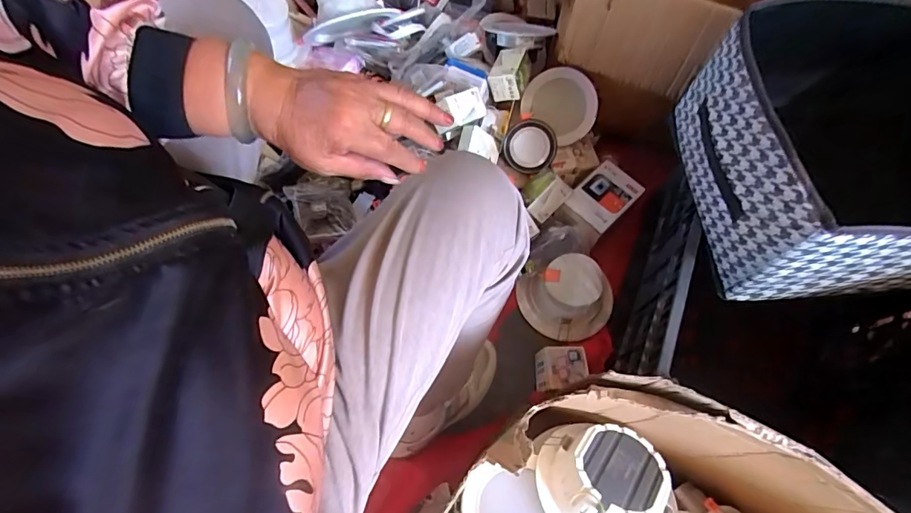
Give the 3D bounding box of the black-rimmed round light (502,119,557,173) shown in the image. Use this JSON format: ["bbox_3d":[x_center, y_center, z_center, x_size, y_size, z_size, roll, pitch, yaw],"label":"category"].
[{"bbox_3d":[0.131,-0.191,0.840,0.090,0.091,0.021,15,26,9],"label":"black-rimmed round light"}]

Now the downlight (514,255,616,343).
[{"bbox_3d":[0.190,0.071,0.817,0.134,0.101,0.151,-38,74,-18],"label":"downlight"}]

